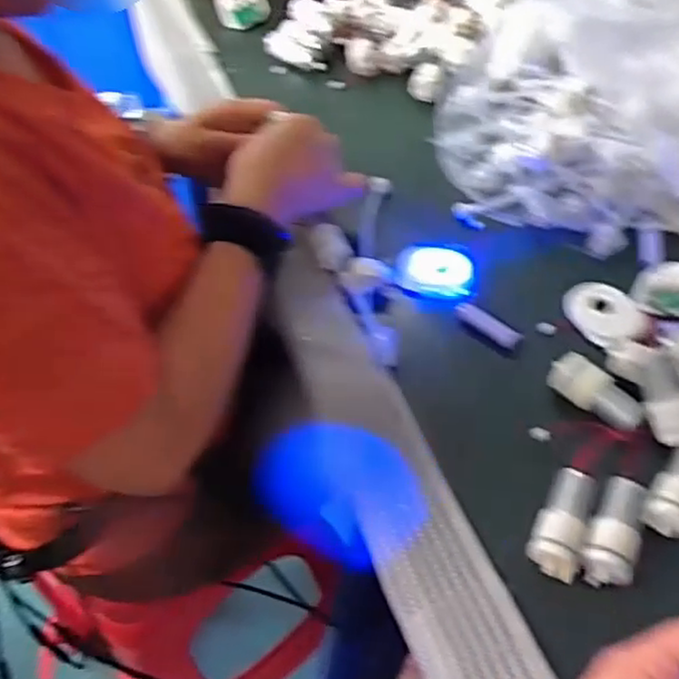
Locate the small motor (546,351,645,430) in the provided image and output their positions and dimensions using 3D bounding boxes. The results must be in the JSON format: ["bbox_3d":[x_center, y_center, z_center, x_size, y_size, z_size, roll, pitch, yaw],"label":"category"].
[{"bbox_3d":[0.177,0.038,0.482,0.024,0.023,0.066,-37,58,-24],"label":"small motor"}]

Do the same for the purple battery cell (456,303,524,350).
[{"bbox_3d":[0.115,-0.010,0.540,0.057,0.012,0.014,36,61,28],"label":"purple battery cell"}]

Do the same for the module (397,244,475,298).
[{"bbox_3d":[0.080,-0.059,0.582,0.062,0.011,0.056,0,51,3],"label":"module"}]

